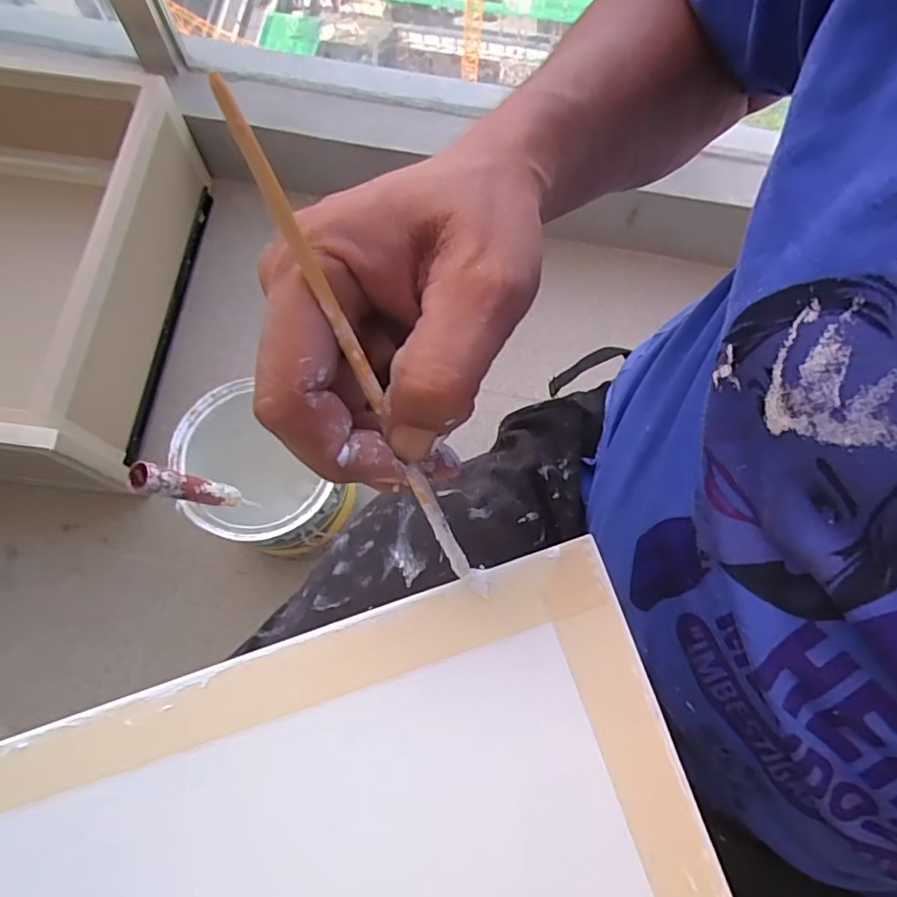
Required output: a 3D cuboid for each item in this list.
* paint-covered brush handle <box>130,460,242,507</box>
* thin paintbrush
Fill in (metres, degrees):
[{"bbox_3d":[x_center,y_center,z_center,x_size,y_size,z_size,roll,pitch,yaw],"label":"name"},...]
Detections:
[{"bbox_3d":[-0.237,0.038,0.528,0.032,0.116,0.024,-8,72,23],"label":"paint-covered brush handle"},{"bbox_3d":[-0.024,-0.019,0.170,0.006,0.006,0.163,-31,120,-11],"label":"thin paintbrush"}]

